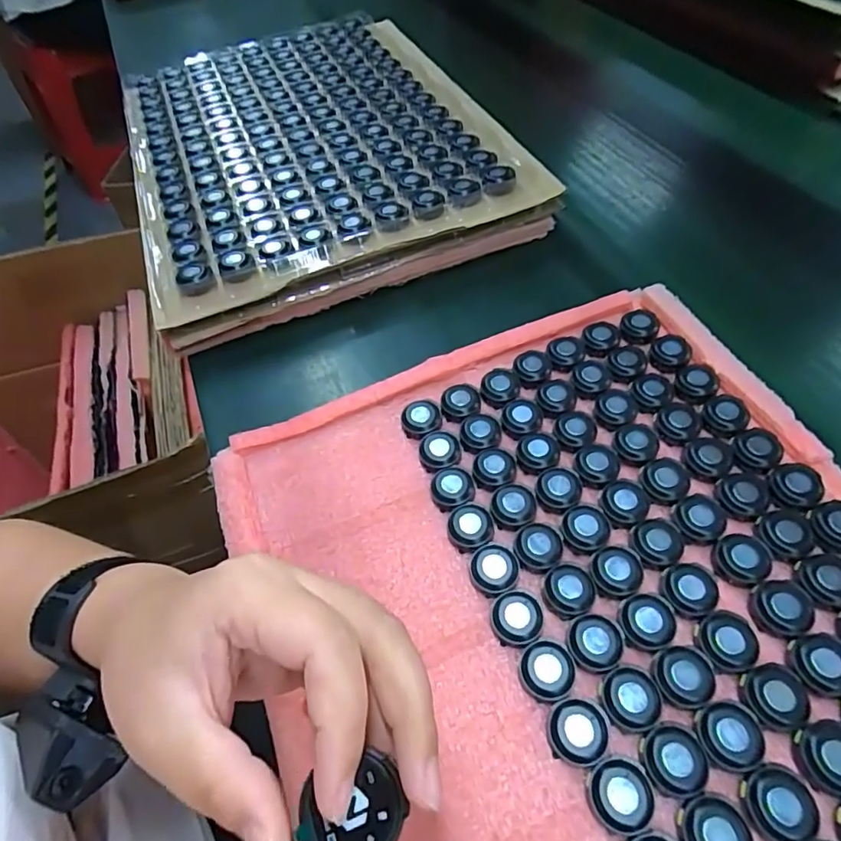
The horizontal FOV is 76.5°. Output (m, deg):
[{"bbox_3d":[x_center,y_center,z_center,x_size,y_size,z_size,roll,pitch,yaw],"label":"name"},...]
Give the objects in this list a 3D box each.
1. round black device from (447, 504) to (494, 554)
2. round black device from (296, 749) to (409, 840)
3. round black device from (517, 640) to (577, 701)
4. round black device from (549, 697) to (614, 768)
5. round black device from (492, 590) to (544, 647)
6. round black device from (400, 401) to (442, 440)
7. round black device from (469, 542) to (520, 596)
[{"bbox_3d":[0.031,0.068,0.337,0.028,0.013,0.028,-2,53,2],"label":"round black device"},{"bbox_3d":[-0.019,0.110,0.148,0.029,0.004,0.024,-17,57,-7],"label":"round black device"},{"bbox_3d":[0.068,0.133,0.285,0.028,0.012,0.028,-2,53,2],"label":"round black device"},{"bbox_3d":[0.080,0.156,0.268,0.030,0.011,0.029,-2,53,2],"label":"round black device"},{"bbox_3d":[0.055,0.112,0.302,0.029,0.013,0.028,-2,53,2],"label":"round black device"},{"bbox_3d":[0.001,0.000,0.390,0.029,0.012,0.028,-2,53,2],"label":"round black device"},{"bbox_3d":[0.044,0.089,0.320,0.029,0.013,0.028,-2,53,2],"label":"round black device"}]

